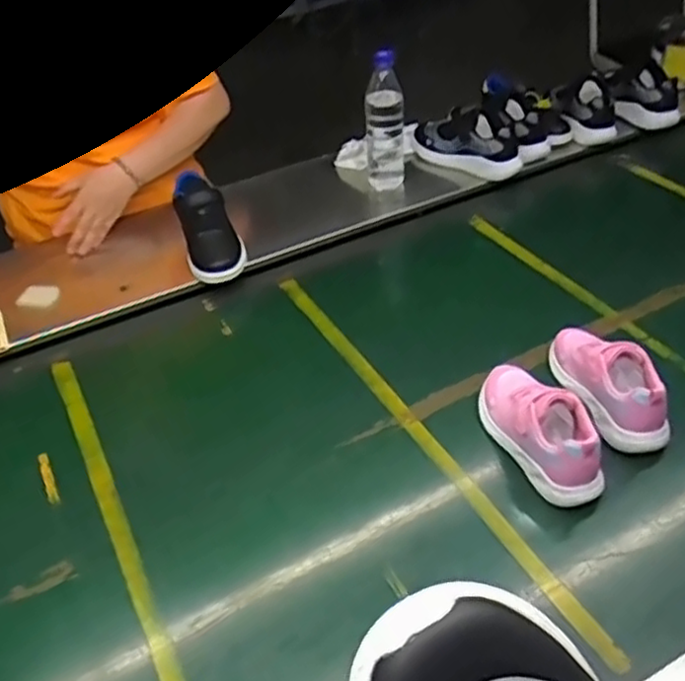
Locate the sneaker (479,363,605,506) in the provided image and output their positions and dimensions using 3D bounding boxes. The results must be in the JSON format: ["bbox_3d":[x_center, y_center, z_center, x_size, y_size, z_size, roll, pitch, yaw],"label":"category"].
[{"bbox_3d":[0.214,0.089,0.785,0.067,0.097,0.188,-21,42,-17],"label":"sneaker"}]

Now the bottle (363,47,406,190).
[{"bbox_3d":[0.073,-0.347,1.194,0.066,0.253,0.062,-3,40,4],"label":"bottle"}]

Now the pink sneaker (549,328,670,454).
[{"bbox_3d":[0.314,0.043,0.833,0.062,0.100,0.181,-12,40,-8],"label":"pink sneaker"}]

